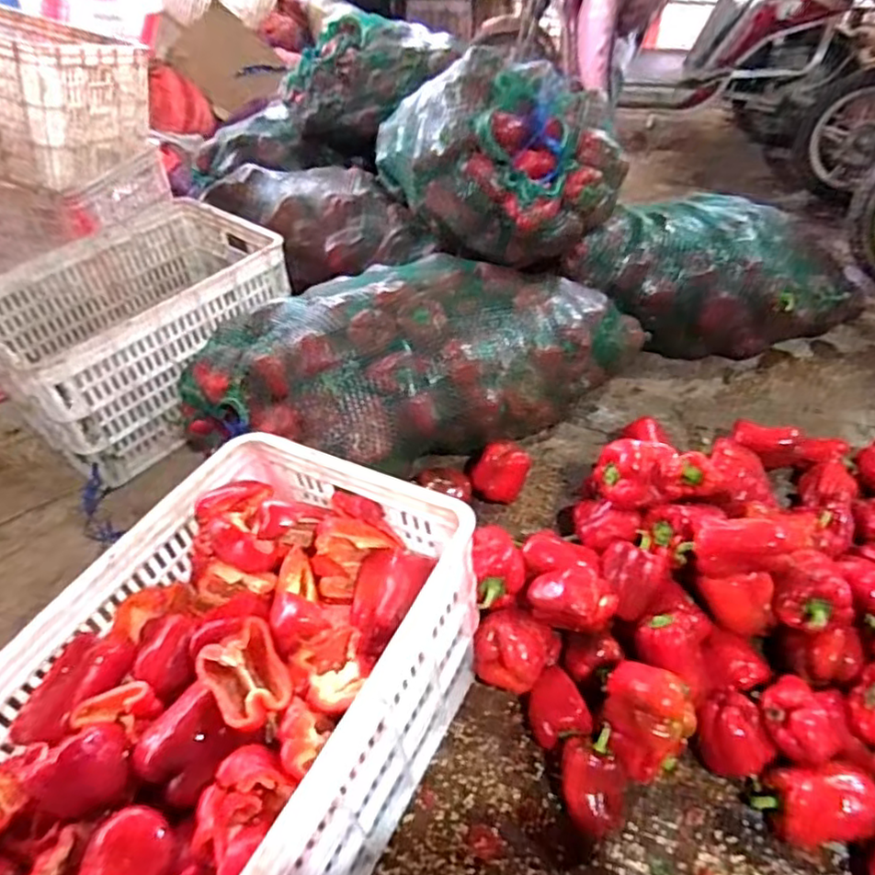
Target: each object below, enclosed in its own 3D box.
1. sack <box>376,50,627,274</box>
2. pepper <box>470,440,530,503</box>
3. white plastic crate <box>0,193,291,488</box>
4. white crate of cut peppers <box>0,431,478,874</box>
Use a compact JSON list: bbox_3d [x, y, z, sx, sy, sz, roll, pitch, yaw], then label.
[{"bbox_3d":[0.113,-0.538,1.178,0.334,0.264,0.438,-17,47,-14],"label":"sack"},{"bbox_3d":[0.108,0.059,1.039,0.075,0.086,0.090,33,55,29],"label":"pepper"},{"bbox_3d":[-0.571,-0.220,1.230,0.356,0.259,0.512,29,53,27],"label":"white plastic crate"},{"bbox_3d":[-0.212,0.283,0.684,0.367,0.258,0.501,21,50,21],"label":"white crate of cut peppers"}]

